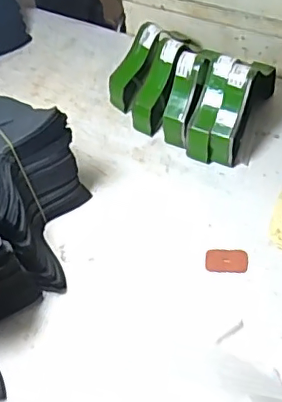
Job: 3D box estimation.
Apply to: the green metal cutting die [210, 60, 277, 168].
[{"bbox_3d":[0.131,-0.135,0.754,0.055,0.115,0.156,21,59,20],"label":"green metal cutting die"}]

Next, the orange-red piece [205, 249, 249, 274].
[{"bbox_3d":[0.102,0.071,0.672,0.050,0.007,0.032,6,55,10],"label":"orange-red piece"}]

